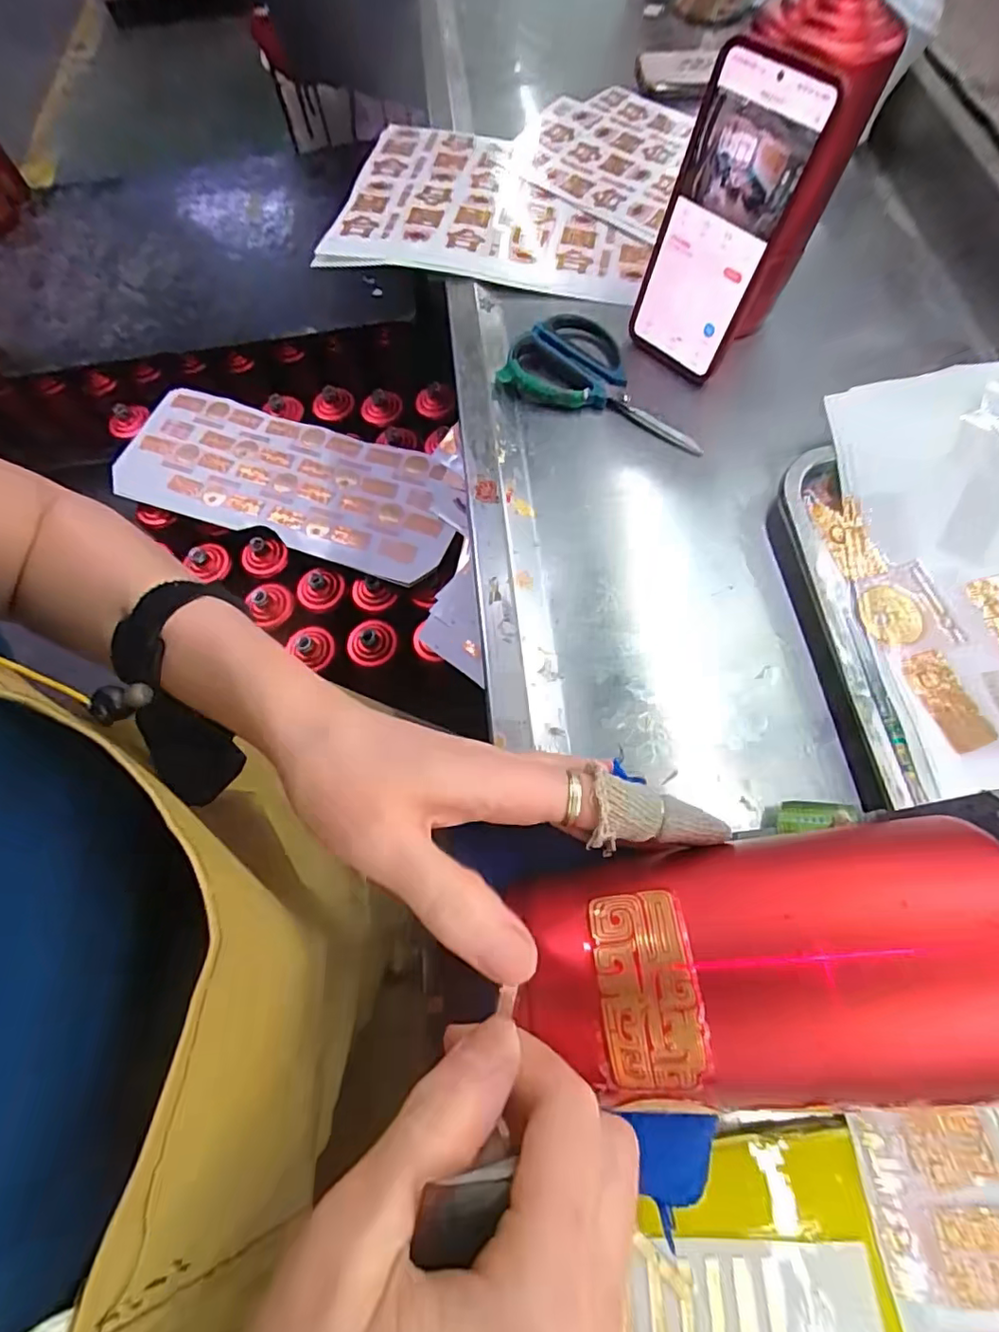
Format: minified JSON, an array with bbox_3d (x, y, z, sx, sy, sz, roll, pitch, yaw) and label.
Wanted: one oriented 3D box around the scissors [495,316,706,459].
[{"bbox_3d":[0.085,-0.218,0.425,0.158,0.013,0.087,25,69,11],"label":"scissors"}]

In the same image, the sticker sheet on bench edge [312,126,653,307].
[{"bbox_3d":[-0.001,-0.416,0.507,0.273,0.011,0.202,12,68,6],"label":"sticker sheet on bench edge"}]

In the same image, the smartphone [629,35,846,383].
[{"bbox_3d":[0.143,-0.287,0.374,0.079,0.161,0.016,43,58,17],"label":"smartphone"}]

